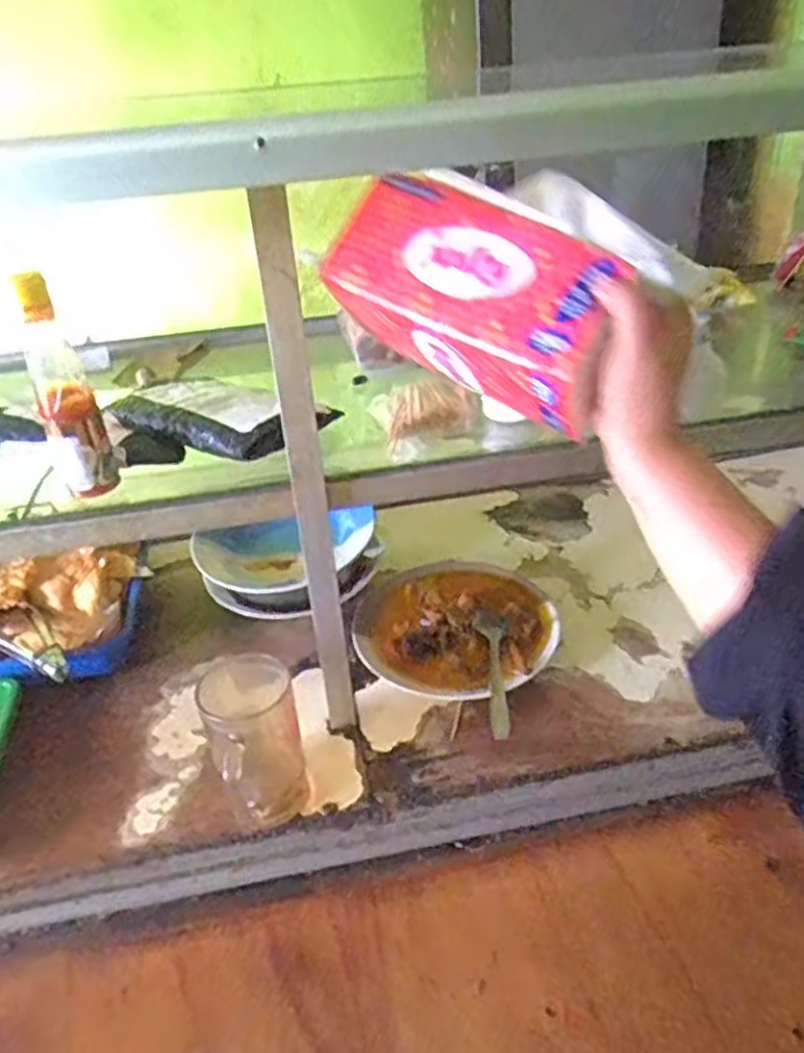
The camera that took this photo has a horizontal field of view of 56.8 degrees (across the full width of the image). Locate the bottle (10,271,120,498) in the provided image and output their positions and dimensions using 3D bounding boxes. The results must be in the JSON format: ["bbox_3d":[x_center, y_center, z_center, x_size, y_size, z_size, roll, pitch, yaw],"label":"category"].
[{"bbox_3d":[-0.240,-0.095,0.530,0.043,0.156,0.037,-16,36,-19],"label":"bottle"}]

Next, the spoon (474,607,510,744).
[{"bbox_3d":[0.083,0.133,0.696,0.031,0.022,0.147,1,34,5],"label":"spoon"}]

